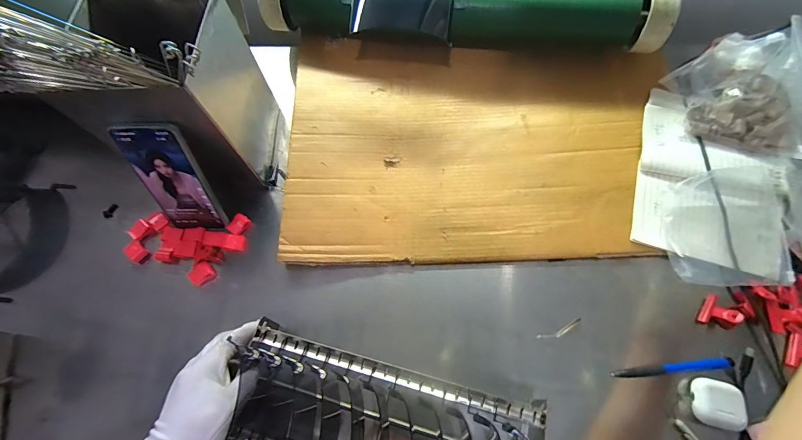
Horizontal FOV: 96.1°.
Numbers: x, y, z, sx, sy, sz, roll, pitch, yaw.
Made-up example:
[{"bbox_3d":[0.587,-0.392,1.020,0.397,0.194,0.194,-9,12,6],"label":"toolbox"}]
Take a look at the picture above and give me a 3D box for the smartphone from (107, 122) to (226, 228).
[{"bbox_3d":[-0.278,-0.047,0.440,0.071,0.155,0.011,-1,46,-1],"label":"smartphone"}]

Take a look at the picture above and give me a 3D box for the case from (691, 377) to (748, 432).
[{"bbox_3d":[0.329,0.191,0.377,0.040,0.025,0.046,20,68,11],"label":"case"}]

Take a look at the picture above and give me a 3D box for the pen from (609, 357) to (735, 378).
[{"bbox_3d":[0.302,0.164,0.400,0.128,0.010,0.011,-6,65,-1],"label":"pen"}]

